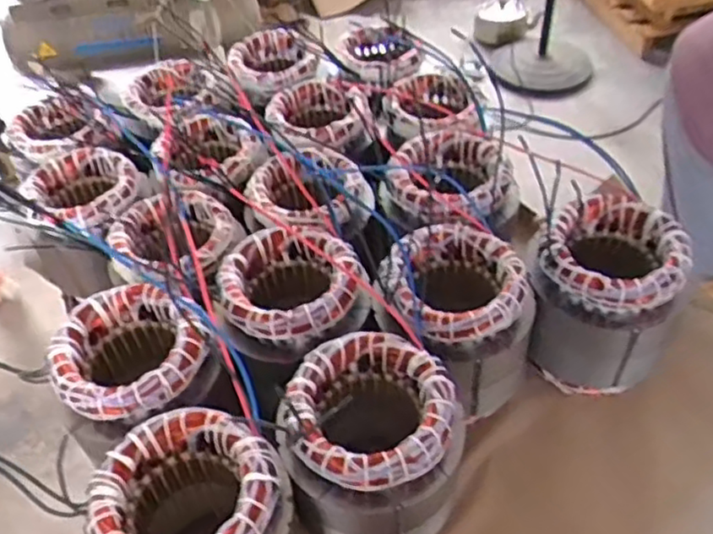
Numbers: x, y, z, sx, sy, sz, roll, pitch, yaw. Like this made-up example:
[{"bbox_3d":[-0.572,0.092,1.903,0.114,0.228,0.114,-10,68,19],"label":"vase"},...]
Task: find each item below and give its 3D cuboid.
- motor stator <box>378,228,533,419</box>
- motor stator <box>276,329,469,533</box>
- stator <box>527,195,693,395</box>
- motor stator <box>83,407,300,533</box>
[{"bbox_3d":[0.104,0.061,0.660,0.131,0.171,0.131,-2,46,2],"label":"motor stator"},{"bbox_3d":[0.017,0.160,0.571,0.140,0.147,0.136,-2,46,2],"label":"motor stator"},{"bbox_3d":[0.254,0.033,0.668,0.131,0.157,0.140,-2,46,2],"label":"stator"},{"bbox_3d":[-0.119,0.223,0.536,0.136,0.176,0.137,-2,46,2],"label":"motor stator"}]

